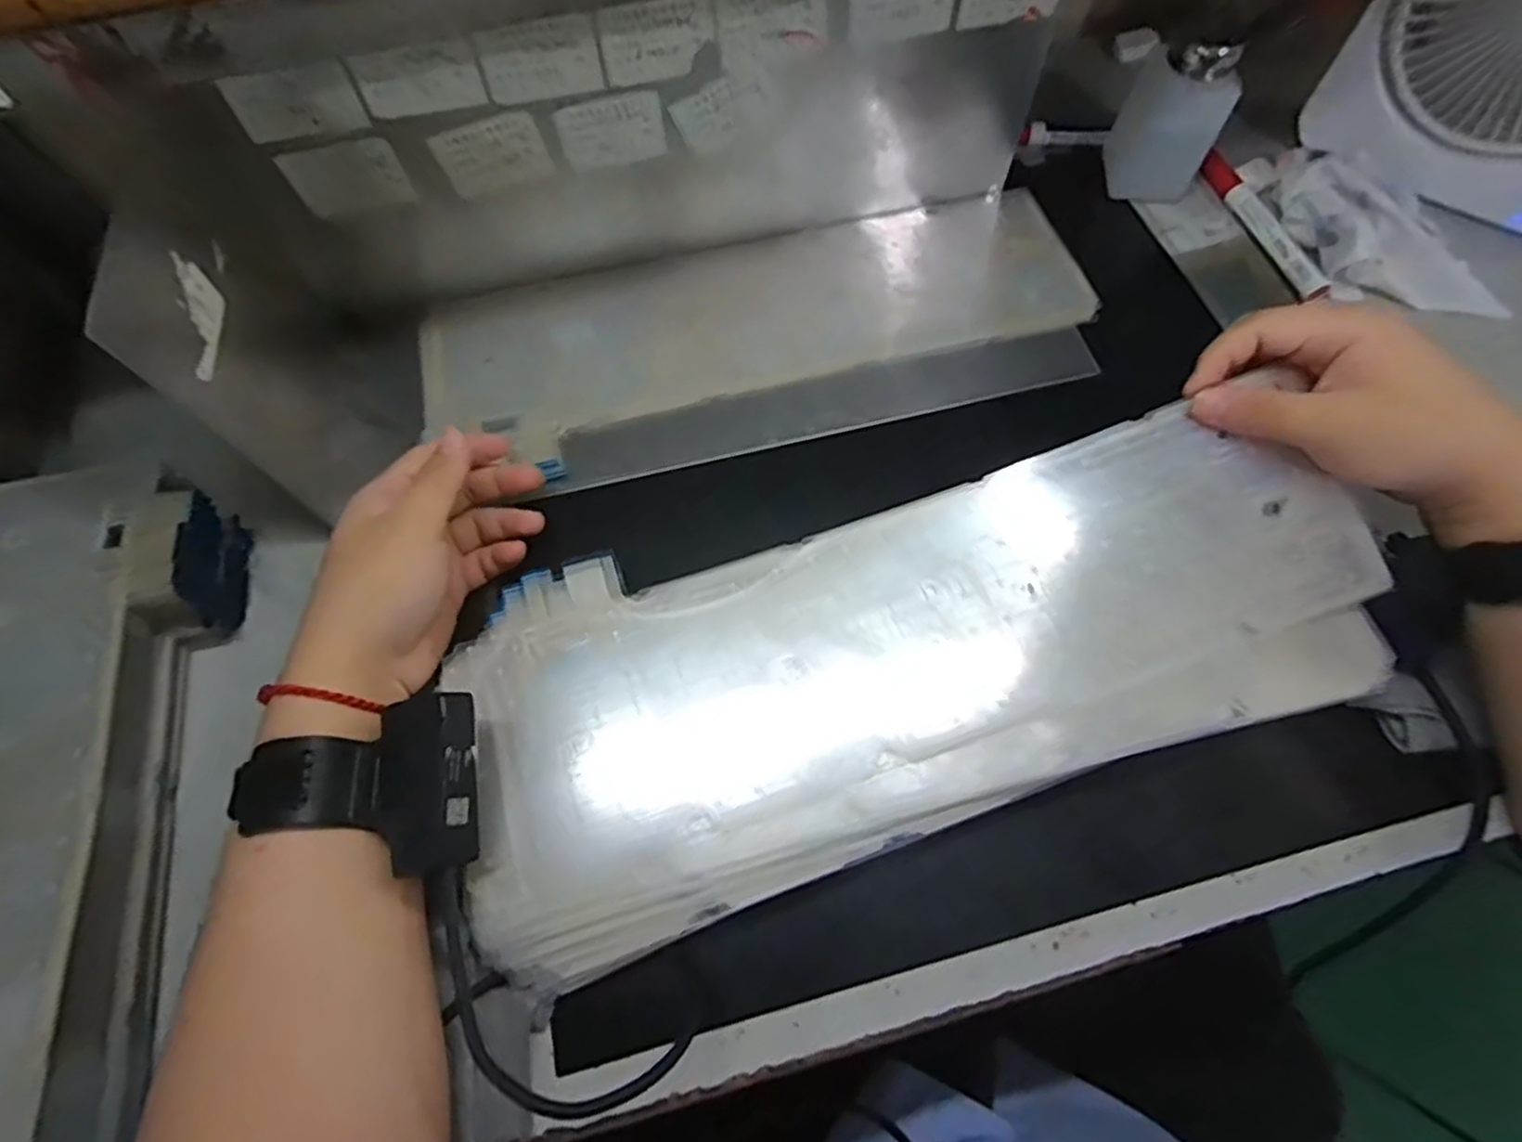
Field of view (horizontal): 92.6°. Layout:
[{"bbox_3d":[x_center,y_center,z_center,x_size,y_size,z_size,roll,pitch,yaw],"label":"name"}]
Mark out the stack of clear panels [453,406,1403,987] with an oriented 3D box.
[{"bbox_3d":[0.074,0.034,0.353,0.429,0.037,0.170,-18,62,-5],"label":"stack of clear panels"}]

